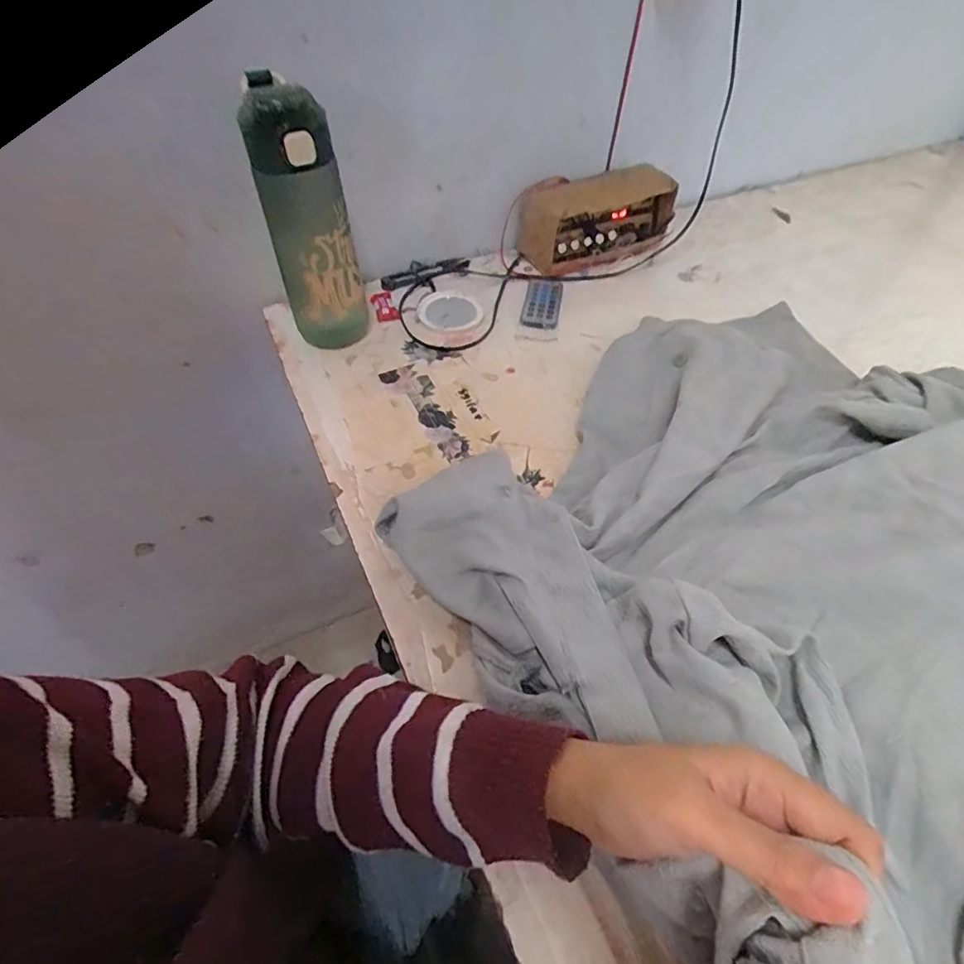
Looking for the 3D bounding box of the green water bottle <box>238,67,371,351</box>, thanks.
[{"bbox_3d":[-0.156,-0.223,0.489,0.074,0.230,0.076,-11,52,-8],"label":"green water bottle"}]

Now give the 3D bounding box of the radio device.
[{"bbox_3d":[0.144,-0.322,0.654,0.187,0.085,0.066,-18,54,-14],"label":"radio device"}]

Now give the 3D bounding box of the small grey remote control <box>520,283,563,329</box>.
[{"bbox_3d":[0.072,-0.208,0.614,0.043,0.005,0.085,9,52,8],"label":"small grey remote control"}]

